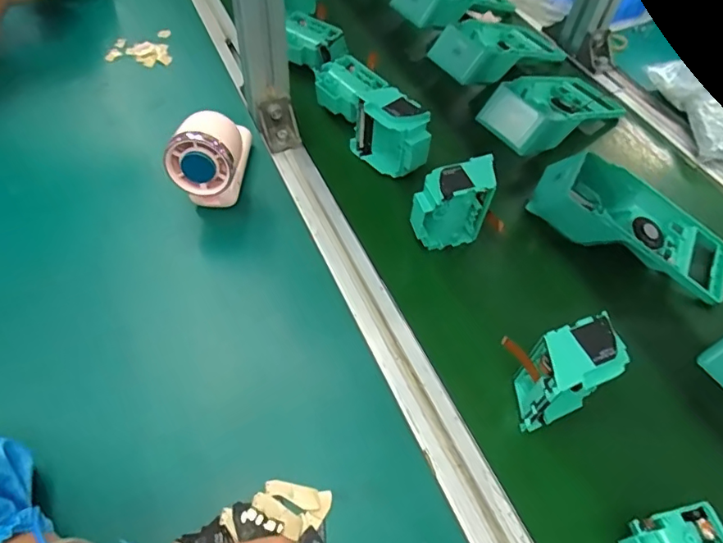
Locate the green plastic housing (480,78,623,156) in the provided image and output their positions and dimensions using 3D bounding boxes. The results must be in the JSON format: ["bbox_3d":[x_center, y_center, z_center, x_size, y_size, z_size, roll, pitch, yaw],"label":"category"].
[{"bbox_3d":[0.224,-0.192,0.583,0.195,0.046,0.094,-26,58,-23],"label":"green plastic housing"}]

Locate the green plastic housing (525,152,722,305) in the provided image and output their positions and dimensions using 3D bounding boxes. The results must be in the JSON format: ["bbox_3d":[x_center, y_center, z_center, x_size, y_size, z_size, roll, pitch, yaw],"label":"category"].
[{"bbox_3d":[0.262,-0.050,0.480,0.192,0.053,0.099,28,55,16],"label":"green plastic housing"}]

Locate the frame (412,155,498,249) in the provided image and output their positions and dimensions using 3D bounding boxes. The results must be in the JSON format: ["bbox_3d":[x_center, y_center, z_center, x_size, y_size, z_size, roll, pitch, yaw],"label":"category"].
[{"bbox_3d":[0.081,-0.059,0.461,0.079,0.079,0.040,-13,54,-15],"label":"frame"}]

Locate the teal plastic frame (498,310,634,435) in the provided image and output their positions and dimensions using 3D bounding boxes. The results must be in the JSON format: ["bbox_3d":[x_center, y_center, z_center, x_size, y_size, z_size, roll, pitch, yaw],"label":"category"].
[{"bbox_3d":[0.147,0.076,0.365,0.077,0.079,0.047,-17,55,-17],"label":"teal plastic frame"}]

